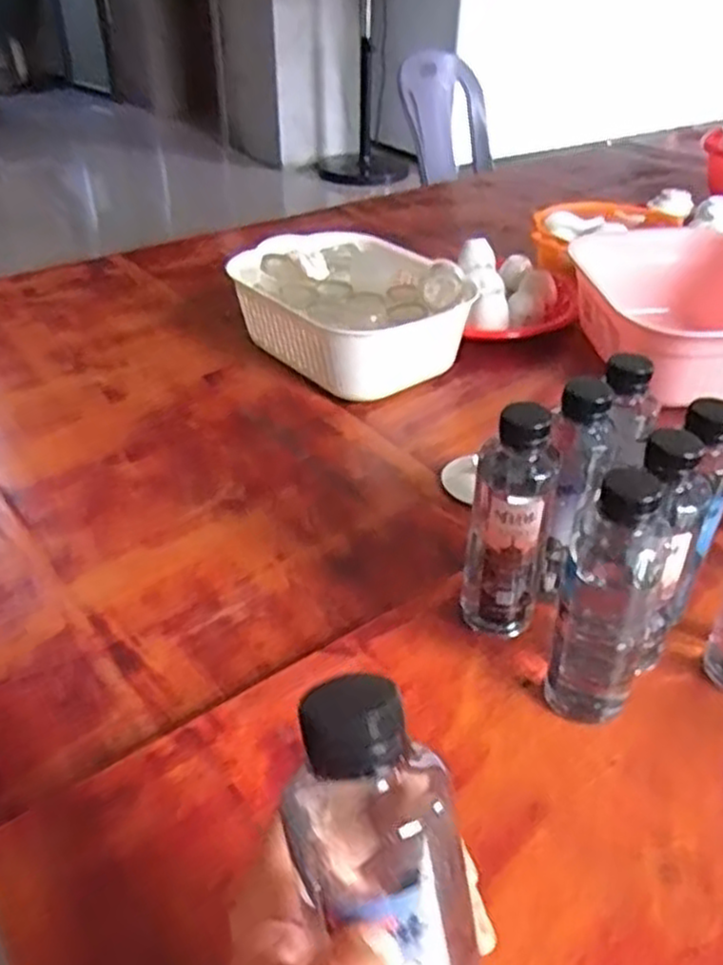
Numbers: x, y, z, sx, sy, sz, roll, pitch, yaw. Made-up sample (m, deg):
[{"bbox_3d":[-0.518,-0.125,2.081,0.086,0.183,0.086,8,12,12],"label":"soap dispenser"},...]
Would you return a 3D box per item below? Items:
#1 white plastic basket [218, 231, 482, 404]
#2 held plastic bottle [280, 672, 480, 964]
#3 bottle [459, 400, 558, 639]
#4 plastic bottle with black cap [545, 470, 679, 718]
[{"bbox_3d":[-0.004,-0.207,0.930,0.214,0.116,0.272,-24,42,-29],"label":"white plastic basket"},{"bbox_3d":[0.012,0.147,0.240,0.051,0.171,0.046,-14,4,-18],"label":"held plastic bottle"},{"bbox_3d":[0.100,0.036,0.528,0.053,0.190,0.050,5,36,8],"label":"bottle"},{"bbox_3d":[0.154,0.070,0.469,0.050,0.178,0.057,21,41,27],"label":"plastic bottle with black cap"}]

